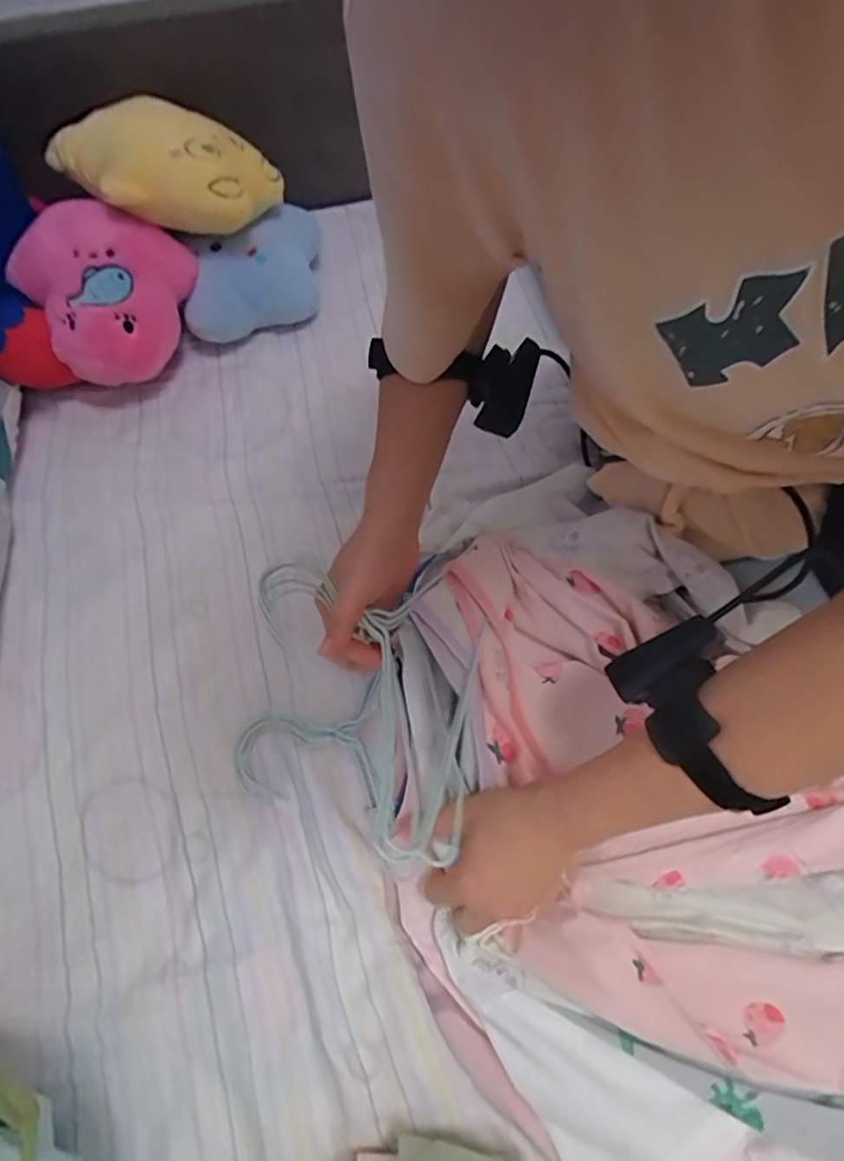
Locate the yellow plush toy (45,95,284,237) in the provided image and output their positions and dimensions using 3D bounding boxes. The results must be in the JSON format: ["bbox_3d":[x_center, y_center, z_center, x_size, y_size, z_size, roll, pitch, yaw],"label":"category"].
[{"bbox_3d":[-0.274,-0.442,0.620,0.220,0.100,0.133,7,66,-9],"label":"yellow plush toy"}]

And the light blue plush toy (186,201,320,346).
[{"bbox_3d":[-0.197,-0.374,0.698,0.216,0.099,0.100,-37,67,-15],"label":"light blue plush toy"}]

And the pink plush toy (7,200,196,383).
[{"bbox_3d":[-0.334,-0.317,0.623,0.179,0.118,0.128,-42,67,-18],"label":"pink plush toy"}]

